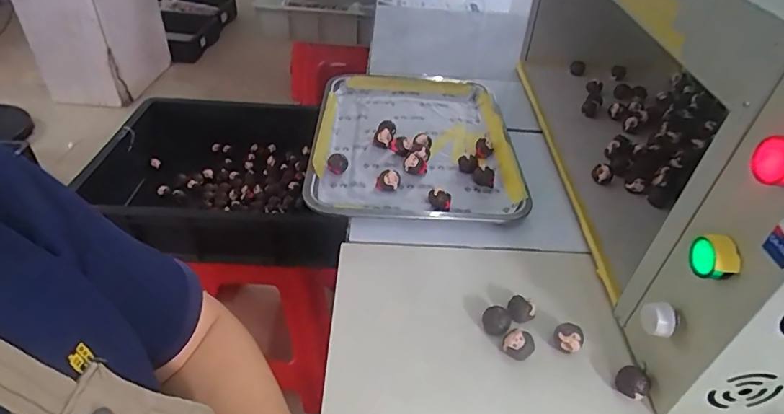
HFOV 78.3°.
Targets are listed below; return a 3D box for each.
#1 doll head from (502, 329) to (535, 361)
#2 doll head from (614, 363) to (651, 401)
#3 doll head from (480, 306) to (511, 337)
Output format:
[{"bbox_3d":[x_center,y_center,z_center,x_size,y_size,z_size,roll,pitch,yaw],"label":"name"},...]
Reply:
[{"bbox_3d":[0.109,0.118,0.412,0.020,0.021,0.023,-24,48,-31],"label":"doll head"},{"bbox_3d":[0.199,0.143,0.395,0.021,0.024,0.025,-13,43,-22],"label":"doll head"},{"bbox_3d":[0.093,0.104,0.435,0.024,0.021,0.023,4,39,-3],"label":"doll head"}]

